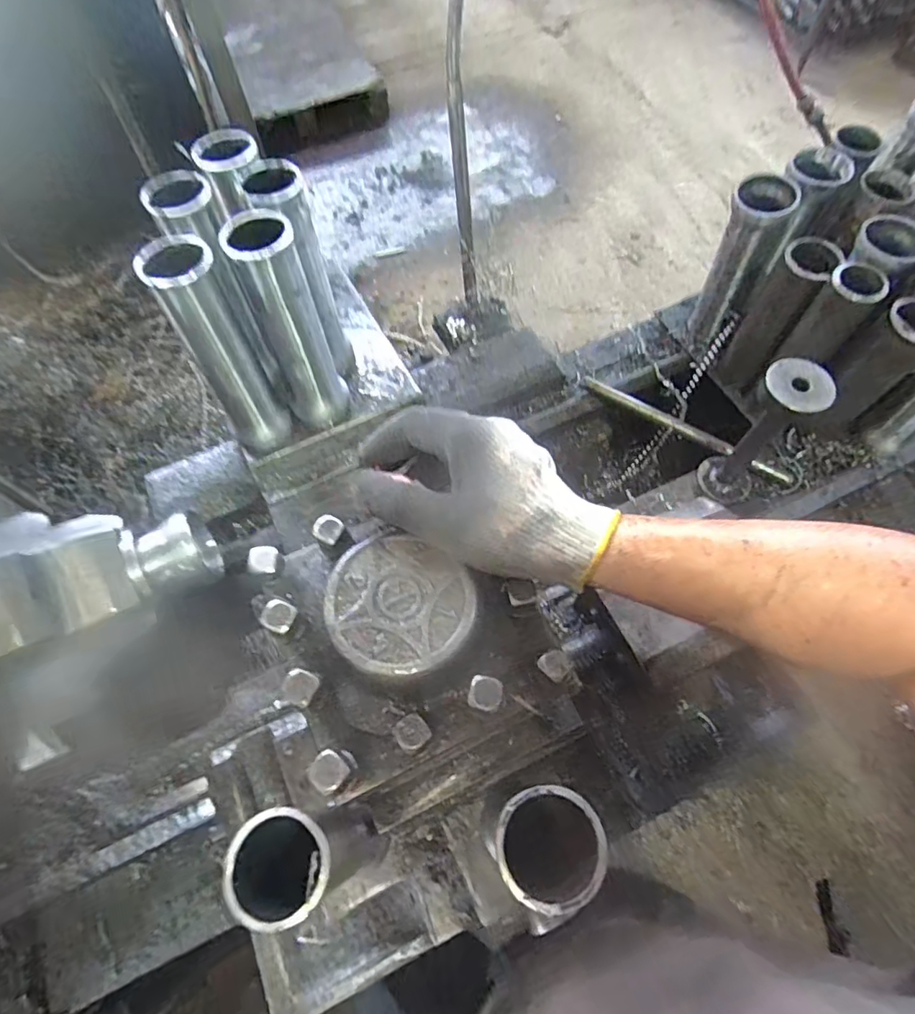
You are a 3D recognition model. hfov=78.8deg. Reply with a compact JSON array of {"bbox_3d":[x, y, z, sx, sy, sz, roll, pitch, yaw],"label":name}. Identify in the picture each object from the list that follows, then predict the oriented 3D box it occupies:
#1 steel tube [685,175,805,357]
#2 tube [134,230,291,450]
[{"bbox_3d":[0.300,-0.258,0.613,0.057,0.176,0.063,24,66,13],"label":"steel tube"},{"bbox_3d":[-0.195,-0.125,0.471,0.049,0.195,0.050,-22,64,-9],"label":"tube"}]

